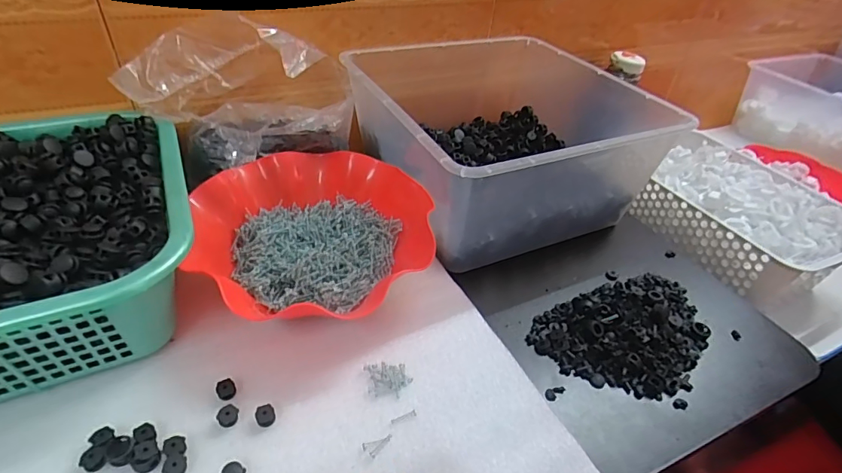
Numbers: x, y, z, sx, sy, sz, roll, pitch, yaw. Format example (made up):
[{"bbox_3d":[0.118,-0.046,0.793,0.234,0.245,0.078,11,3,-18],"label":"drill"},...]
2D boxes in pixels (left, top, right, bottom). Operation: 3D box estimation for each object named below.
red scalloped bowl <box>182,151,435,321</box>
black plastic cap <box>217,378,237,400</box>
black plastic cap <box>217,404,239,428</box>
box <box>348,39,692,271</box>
[{"bbox_3d":[-0.098,-0.005,0.444,0.210,0.061,0.201,4,40,-3],"label":"red scalloped bowl"},{"bbox_3d":[-0.145,0.113,0.340,0.013,0.008,0.013,4,40,-3],"label":"black plastic cap"},{"bbox_3d":[-0.137,0.127,0.325,0.014,0.009,0.012,-22,48,-30],"label":"black plastic cap"},{"bbox_3d":[0.088,-0.124,0.553,0.297,0.133,0.304,-15,44,-24],"label":"box"}]

